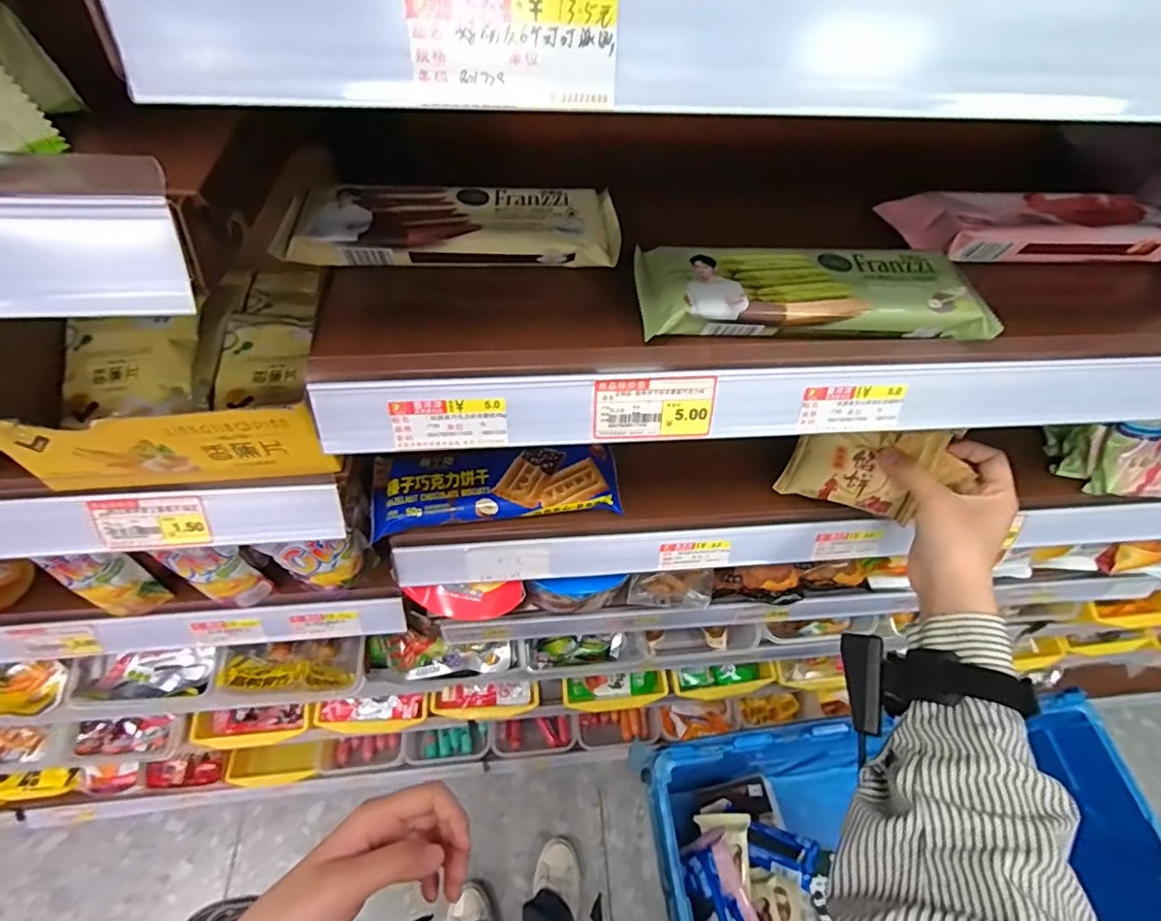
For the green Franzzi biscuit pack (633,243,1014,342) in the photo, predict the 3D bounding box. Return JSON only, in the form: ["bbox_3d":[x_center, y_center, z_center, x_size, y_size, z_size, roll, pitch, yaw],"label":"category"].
[{"bbox_3d":[0.135,-0.099,0.325,0.197,0.021,0.063,1,55,-4],"label":"green Franzzi biscuit pack"}]

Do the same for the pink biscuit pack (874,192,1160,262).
[{"bbox_3d":[0.322,-0.167,0.385,0.197,0.021,0.059,-2,55,-5],"label":"pink biscuit pack"}]

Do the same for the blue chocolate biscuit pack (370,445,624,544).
[{"bbox_3d":[-0.070,0.021,0.466,0.207,0.019,0.062,-5,56,-8],"label":"blue chocolate biscuit pack"}]

